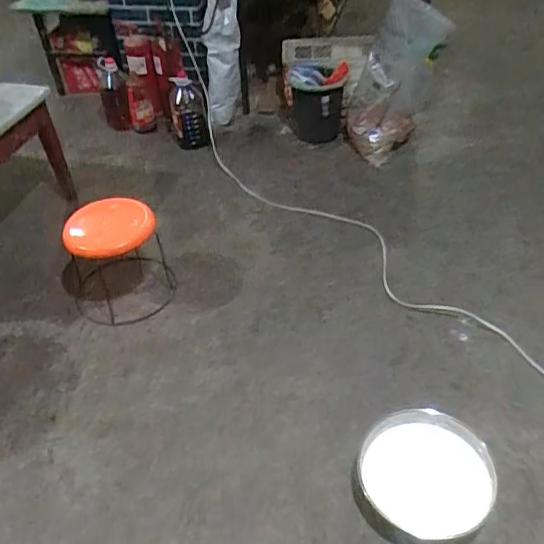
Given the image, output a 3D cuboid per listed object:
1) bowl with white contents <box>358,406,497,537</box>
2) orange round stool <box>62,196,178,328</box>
[{"bbox_3d":[0.360,0.471,1.345,0.278,0.100,0.296,-2,42,2],"label":"bowl with white contents"},{"bbox_3d":[-0.485,-0.041,1.795,0.312,0.321,0.290,-2,42,2],"label":"orange round stool"}]

